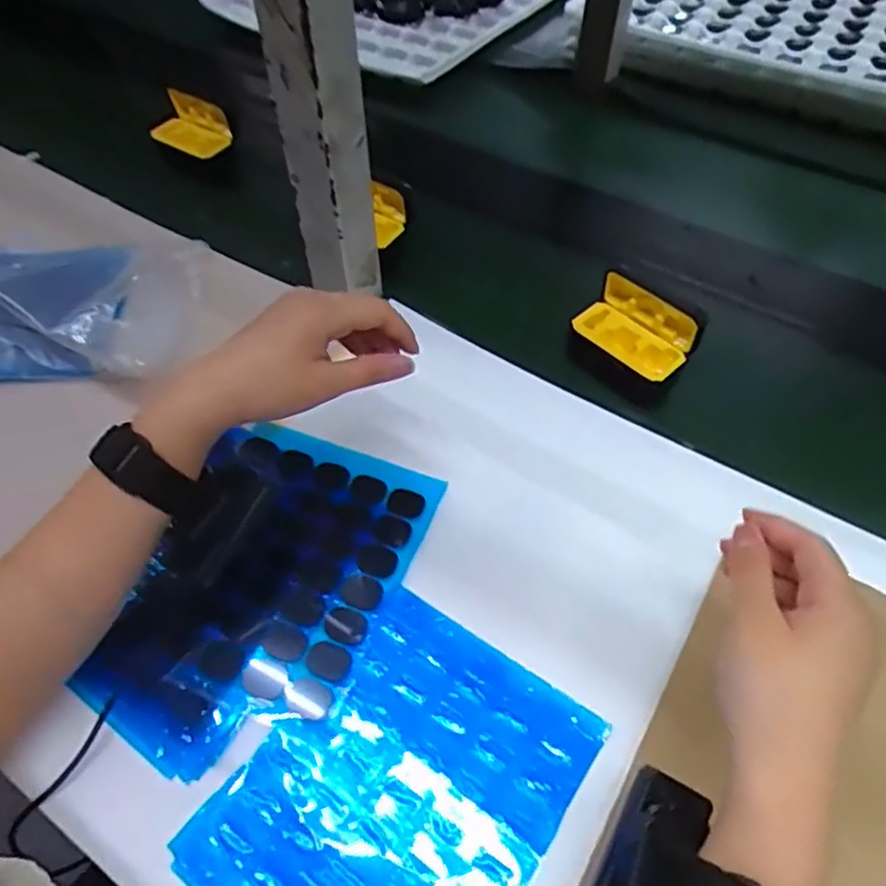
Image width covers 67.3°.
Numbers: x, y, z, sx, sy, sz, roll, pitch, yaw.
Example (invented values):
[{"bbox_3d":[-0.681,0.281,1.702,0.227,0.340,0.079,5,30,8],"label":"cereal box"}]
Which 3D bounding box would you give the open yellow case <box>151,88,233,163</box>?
[{"bbox_3d":[-0.263,-0.327,0.688,0.080,0.038,0.054,34,62,23],"label":"open yellow case"}]

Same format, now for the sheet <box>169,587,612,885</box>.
[{"bbox_3d":[-0.022,0.185,0.349,0.150,0.007,0.184,30,61,21],"label":"sheet"}]

